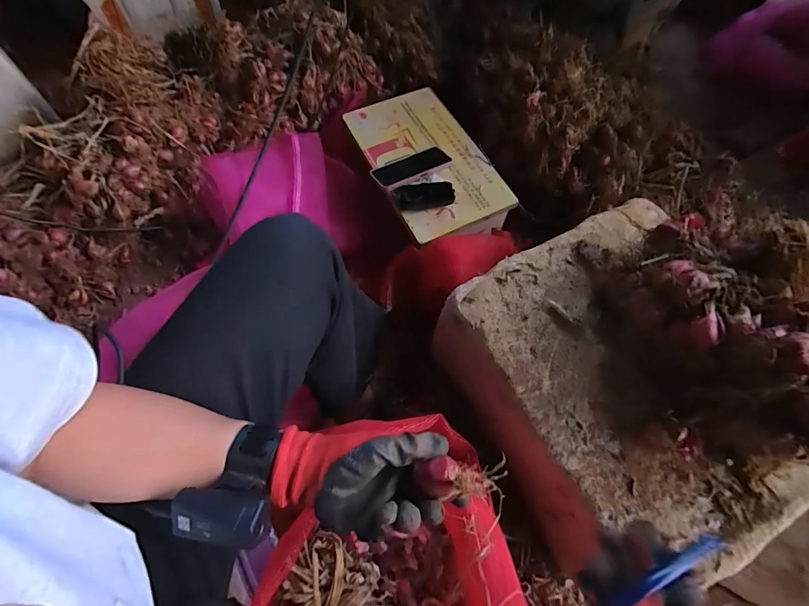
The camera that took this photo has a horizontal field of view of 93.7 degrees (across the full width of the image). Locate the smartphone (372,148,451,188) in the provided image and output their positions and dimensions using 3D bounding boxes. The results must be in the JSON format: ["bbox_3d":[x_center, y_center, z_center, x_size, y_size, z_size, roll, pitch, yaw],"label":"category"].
[{"bbox_3d":[0.015,-0.284,0.795,0.161,0.011,0.084,-24,55,-9],"label":"smartphone"}]

